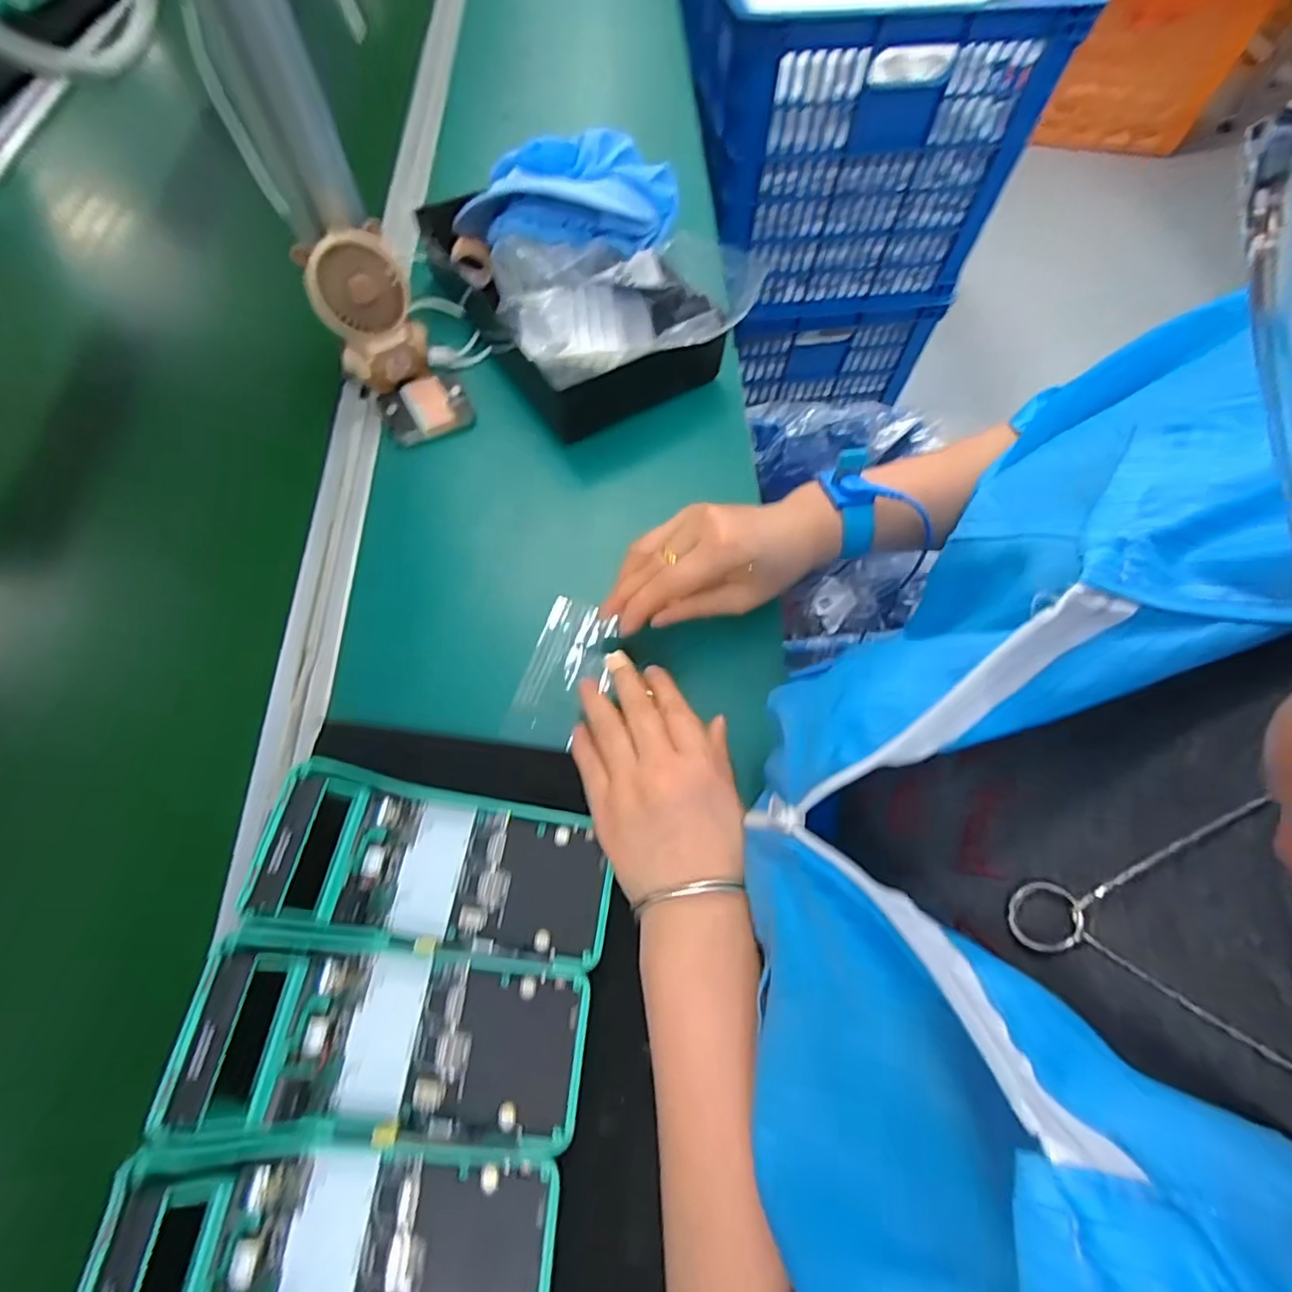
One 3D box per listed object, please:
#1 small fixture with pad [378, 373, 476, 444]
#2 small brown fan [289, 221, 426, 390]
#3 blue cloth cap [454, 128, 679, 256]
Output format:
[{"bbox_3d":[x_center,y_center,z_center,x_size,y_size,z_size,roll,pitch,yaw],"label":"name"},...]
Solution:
[{"bbox_3d":[-0.179,-0.194,0.493,0.065,0.016,0.051,-27,72,-9],"label":"small fixture with pad"},{"bbox_3d":[-0.212,-0.258,0.465,0.069,0.084,0.067,-20,71,-6],"label":"small brown fan"},{"bbox_3d":[-0.068,-0.382,0.503,0.180,0.057,0.098,-7,70,-2],"label":"blue cloth cap"}]

